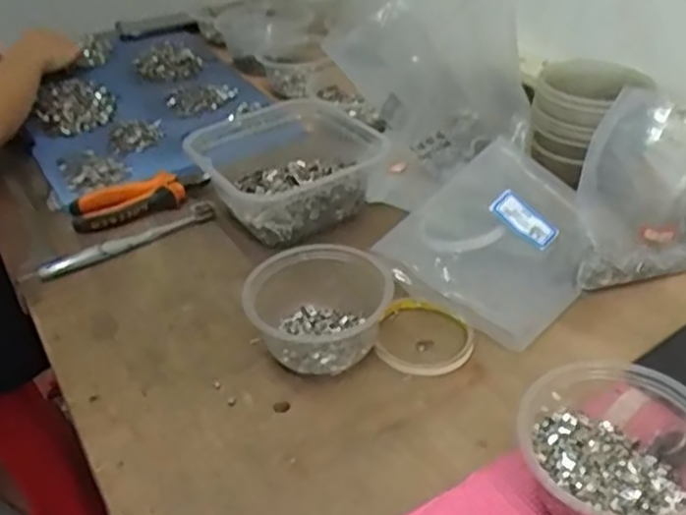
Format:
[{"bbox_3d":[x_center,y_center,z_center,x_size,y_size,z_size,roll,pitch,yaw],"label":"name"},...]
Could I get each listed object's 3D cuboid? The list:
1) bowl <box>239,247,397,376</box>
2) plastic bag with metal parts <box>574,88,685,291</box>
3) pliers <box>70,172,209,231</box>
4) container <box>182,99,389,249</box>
[{"bbox_3d":[-0.018,0.041,0.578,0.117,0.064,0.096,-9,37,-6],"label":"bowl"},{"bbox_3d":[0.265,-0.063,0.615,0.129,0.166,0.044,-9,23,-5],"label":"plastic bag with metal parts"},{"bbox_3d":[-0.219,-0.066,0.767,0.144,0.020,0.057,-20,40,-16],"label":"pliers"},{"bbox_3d":[-0.055,-0.100,0.748,0.175,0.060,0.173,-25,42,-21],"label":"container"}]

